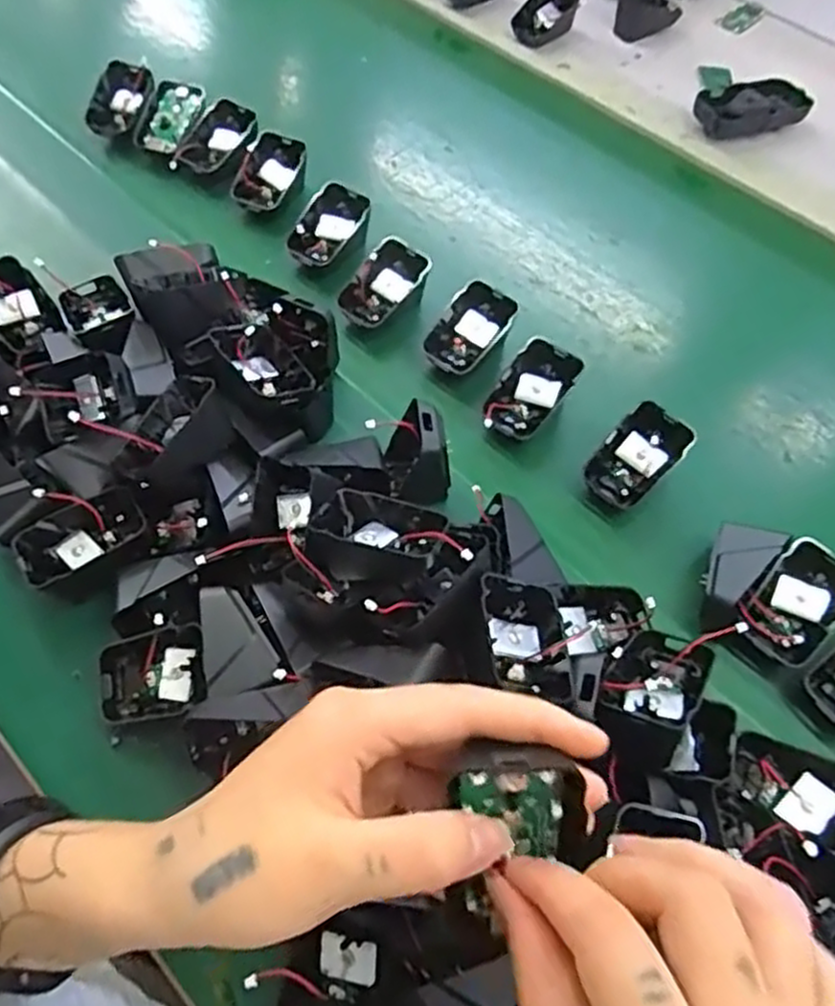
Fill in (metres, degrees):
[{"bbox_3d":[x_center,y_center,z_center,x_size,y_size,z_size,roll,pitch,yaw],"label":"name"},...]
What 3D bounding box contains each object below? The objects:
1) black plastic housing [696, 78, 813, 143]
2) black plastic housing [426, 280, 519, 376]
[{"bbox_3d":[0.309,-0.368,0.694,0.113,0.030,0.062,-27,65,-18],"label":"black plastic housing"},{"bbox_3d":[0.038,-0.120,0.532,0.046,0.041,0.060,33,63,15],"label":"black plastic housing"}]

